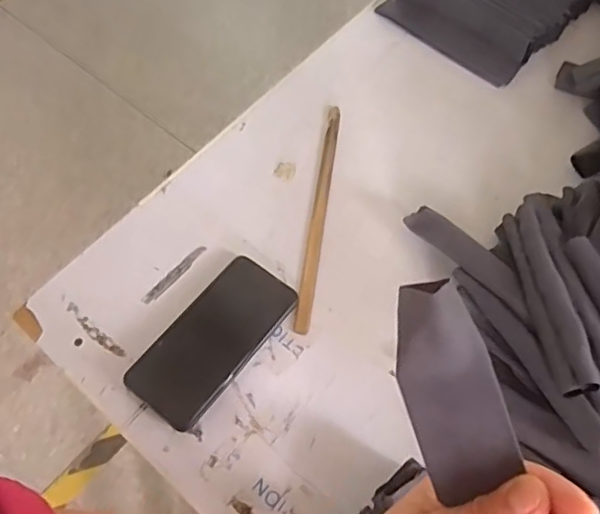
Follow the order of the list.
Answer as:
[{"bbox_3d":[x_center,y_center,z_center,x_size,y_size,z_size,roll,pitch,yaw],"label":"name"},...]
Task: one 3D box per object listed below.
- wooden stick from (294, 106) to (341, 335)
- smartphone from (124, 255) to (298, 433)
[{"bbox_3d":[0.020,-0.048,0.616,0.014,0.005,0.267,7,63,5],"label":"wooden stick"},{"bbox_3d":[-0.080,0.075,0.549,0.079,0.015,0.163,34,69,17],"label":"smartphone"}]

